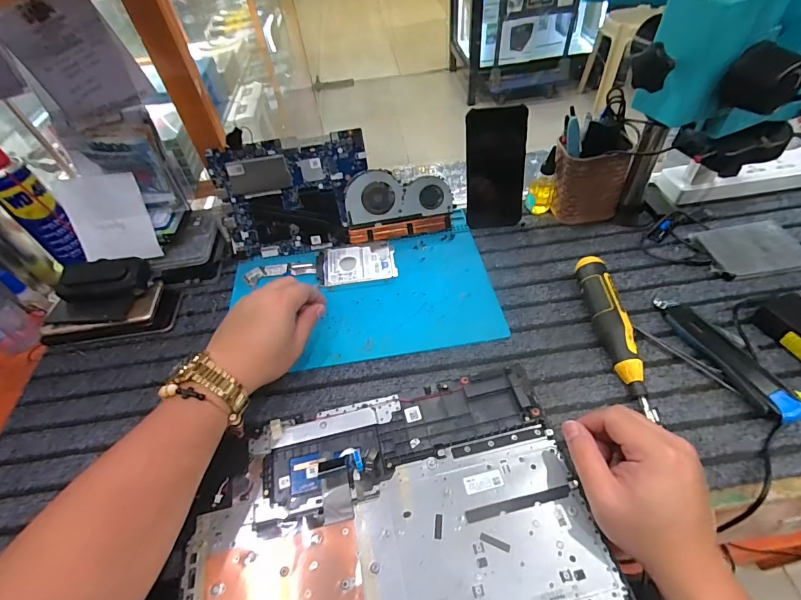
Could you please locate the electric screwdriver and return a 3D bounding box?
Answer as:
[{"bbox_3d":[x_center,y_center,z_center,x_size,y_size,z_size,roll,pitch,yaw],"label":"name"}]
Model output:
[{"bbox_3d":[0.238,0.034,0.460,0.032,0.038,0.191,-7,50,2],"label":"electric screwdriver"}]

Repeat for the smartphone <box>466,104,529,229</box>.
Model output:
[{"bbox_3d":[0.135,-0.182,0.582,0.080,0.162,0.007,-5,29,1],"label":"smartphone"}]

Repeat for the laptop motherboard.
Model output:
[{"bbox_3d":[-0.146,-0.141,0.574,0.201,0.150,0.010,-8,25,-1],"label":"laptop motherboard"}]

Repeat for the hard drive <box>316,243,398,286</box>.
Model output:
[{"bbox_3d":[-0.063,-0.052,0.578,0.109,0.006,0.070,-9,50,1],"label":"hard drive"}]

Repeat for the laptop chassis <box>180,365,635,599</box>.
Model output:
[{"bbox_3d":[-0.013,0.196,0.368,0.346,0.014,0.231,-11,51,-4],"label":"laptop chassis"}]

